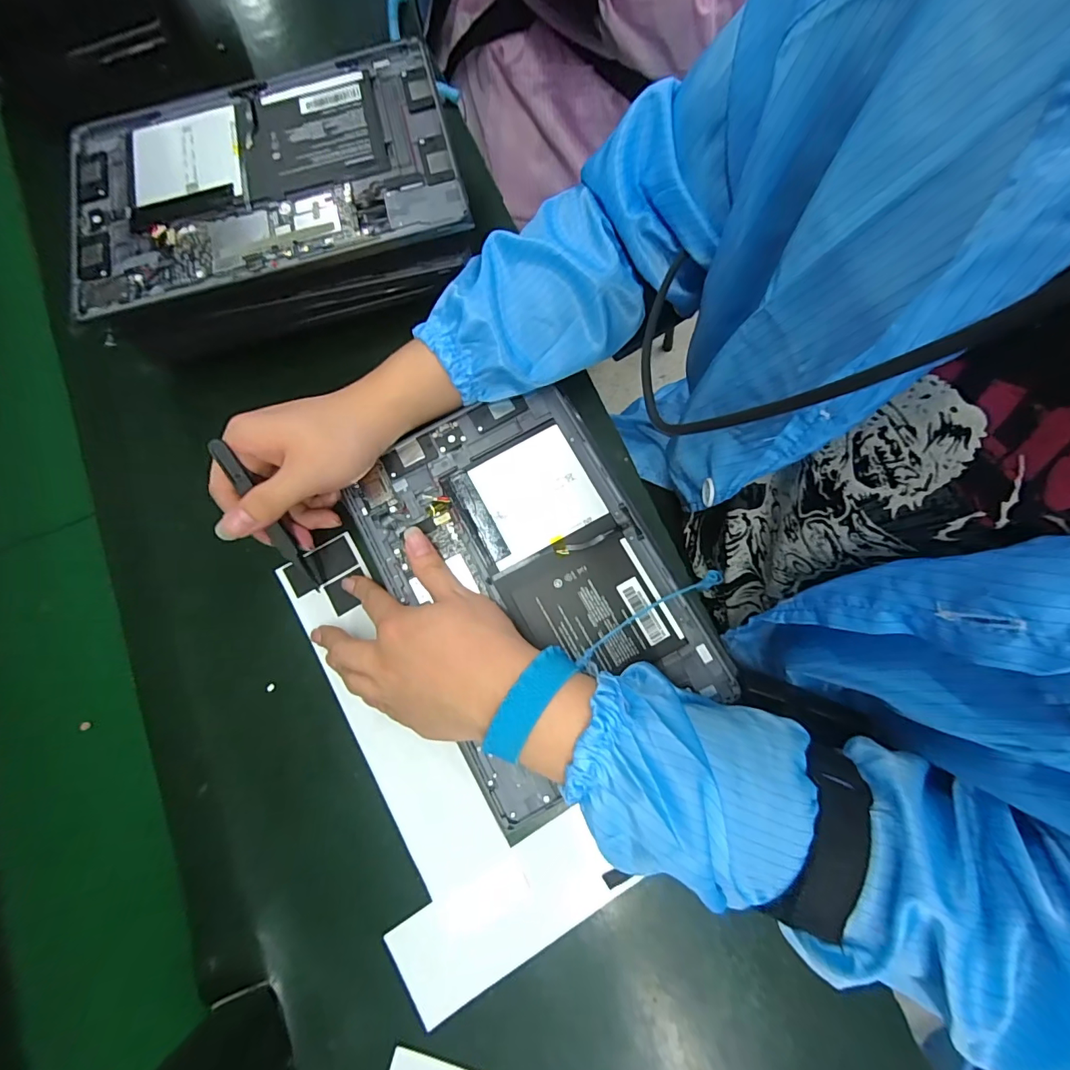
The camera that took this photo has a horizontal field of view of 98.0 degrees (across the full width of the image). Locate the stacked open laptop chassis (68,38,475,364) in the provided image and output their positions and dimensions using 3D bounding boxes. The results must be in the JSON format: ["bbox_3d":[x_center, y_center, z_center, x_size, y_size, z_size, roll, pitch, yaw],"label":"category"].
[{"bbox_3d":[-0.185,-0.237,0.333,0.256,0.063,0.173,-12,80,0],"label":"stacked open laptop chassis"}]

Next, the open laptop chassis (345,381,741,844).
[{"bbox_3d":[-0.002,0.028,0.307,0.165,0.012,0.251,-28,80,-4],"label":"open laptop chassis"}]

